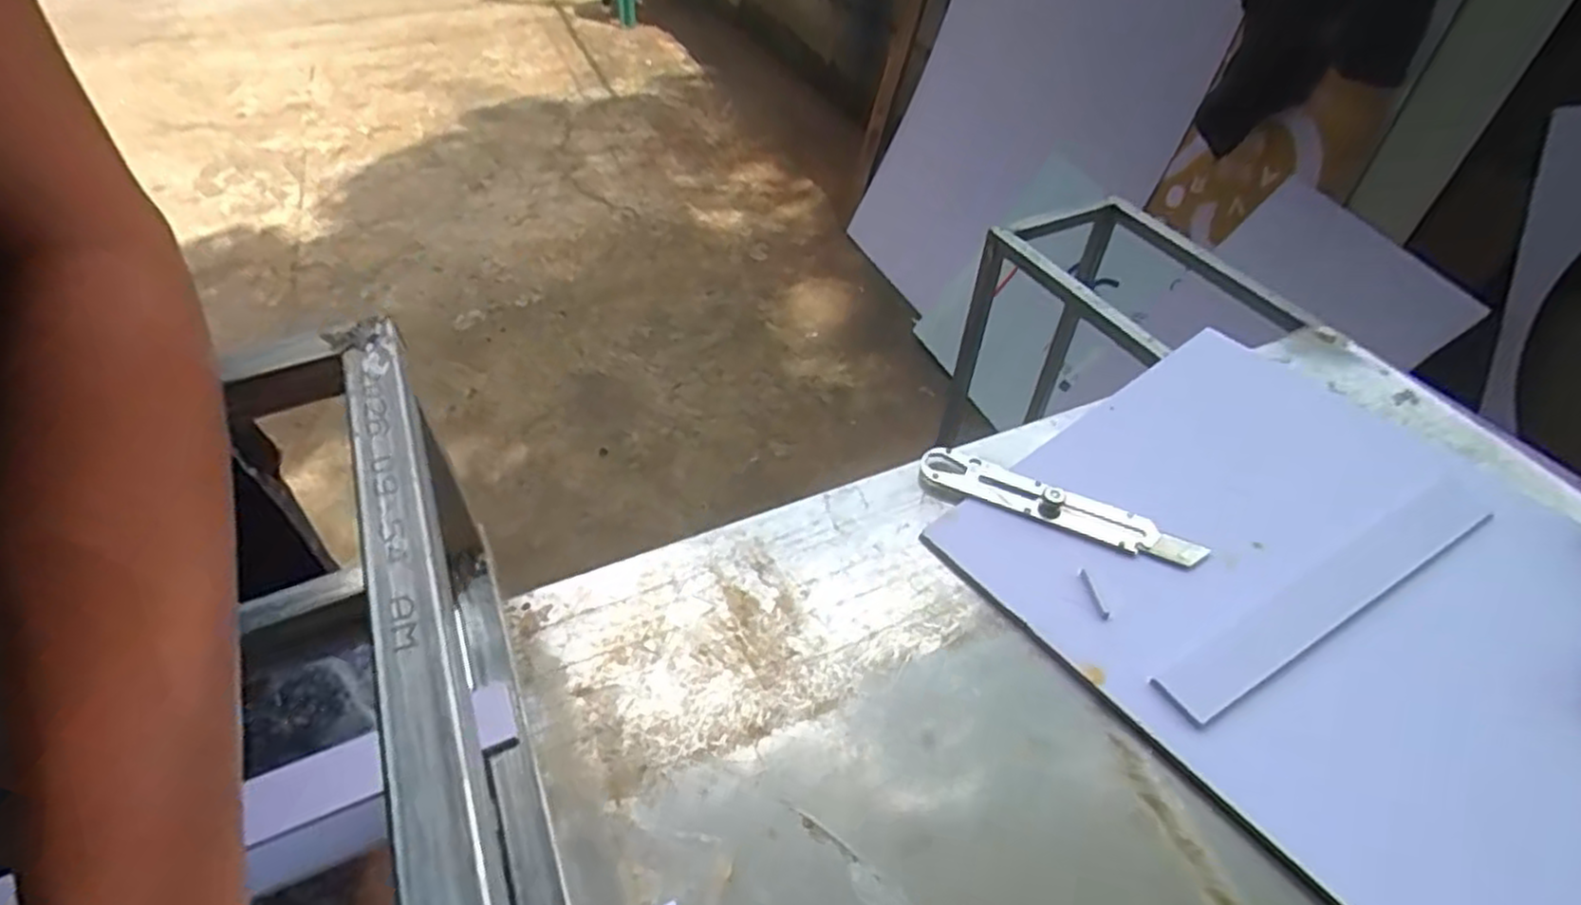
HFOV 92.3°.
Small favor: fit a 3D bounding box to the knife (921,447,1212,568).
[{"bbox_3d":[0.149,0.029,0.430,0.155,0.007,0.027,24,54,22],"label":"knife"}]

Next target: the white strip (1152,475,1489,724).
[{"bbox_3d":[0.276,0.070,0.388,0.225,0.005,0.030,-25,52,-18],"label":"white strip"}]

